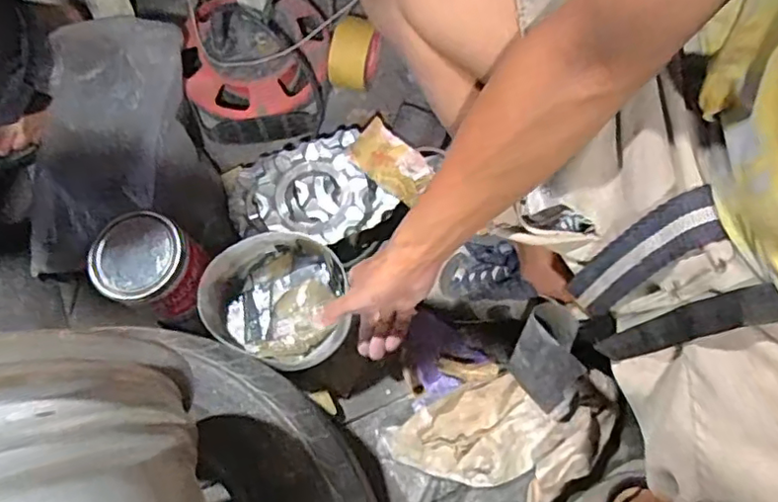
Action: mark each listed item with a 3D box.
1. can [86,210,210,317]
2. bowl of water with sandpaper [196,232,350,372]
[{"bbox_3d":[-0.272,0.016,0.684,0.093,0.088,0.093,0,70,1],"label":"can"},{"bbox_3d":[-0.128,0.059,0.696,0.164,0.056,0.154,-29,72,-9],"label":"bowl of water with sandpaper"}]

